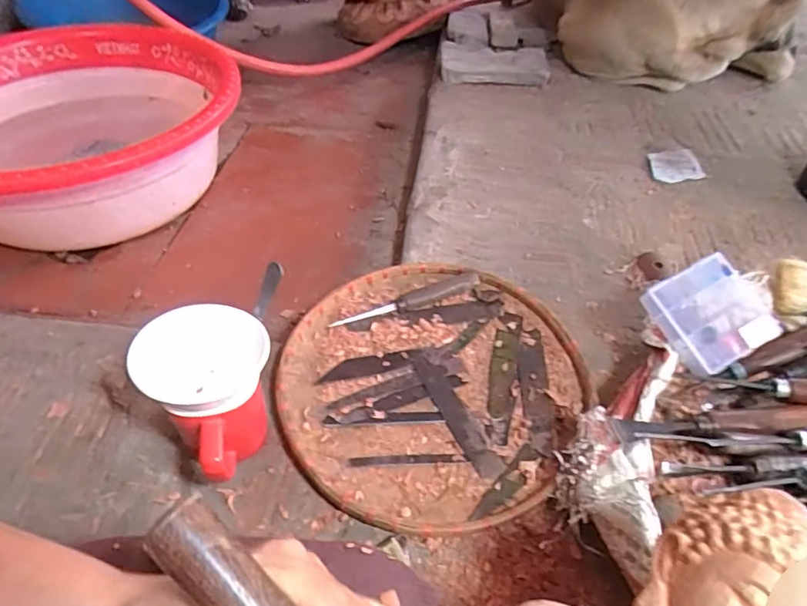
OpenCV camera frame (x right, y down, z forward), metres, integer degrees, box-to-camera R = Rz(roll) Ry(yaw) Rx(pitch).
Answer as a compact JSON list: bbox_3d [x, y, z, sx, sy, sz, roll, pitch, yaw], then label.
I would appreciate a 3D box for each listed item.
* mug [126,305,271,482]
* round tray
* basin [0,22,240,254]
[{"bbox_3d":[-0.152,0.075,0.433,0.080,0.127,0.089,22,50,17],"label":"mug"},{"bbox_3d":[0.024,0.070,0.519,0.275,0.022,0.286,1,45,-1],"label":"round tray"},{"bbox_3d":[-0.457,-0.237,0.766,0.418,0.157,0.443,1,45,-1],"label":"basin"}]

